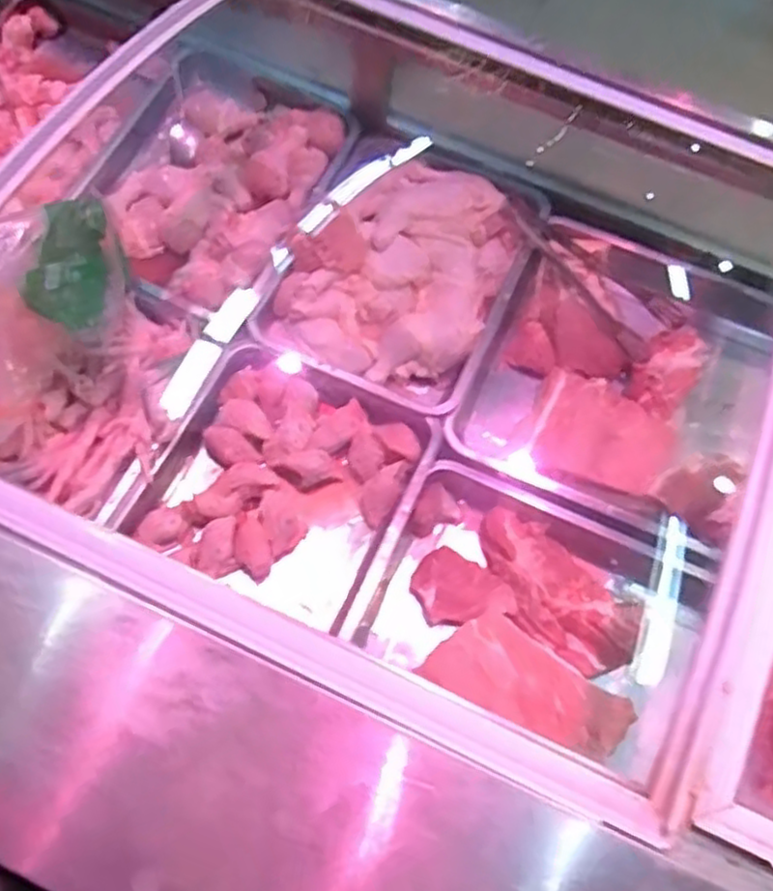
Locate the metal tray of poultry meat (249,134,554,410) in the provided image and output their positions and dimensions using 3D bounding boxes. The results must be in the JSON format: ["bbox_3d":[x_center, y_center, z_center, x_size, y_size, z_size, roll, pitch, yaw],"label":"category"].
[{"bbox_3d":[0.026,-0.243,0.984,0.297,0.082,0.367,27,69,8],"label":"metal tray of poultry meat"}]

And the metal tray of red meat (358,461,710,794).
[{"bbox_3d":[0.193,0.201,0.830,0.400,0.081,0.252,26,69,7],"label":"metal tray of red meat"}]

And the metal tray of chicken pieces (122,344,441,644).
[{"bbox_3d":[-0.114,0.041,0.869,0.283,0.056,0.282,25,68,6],"label":"metal tray of chicken pieces"}]

